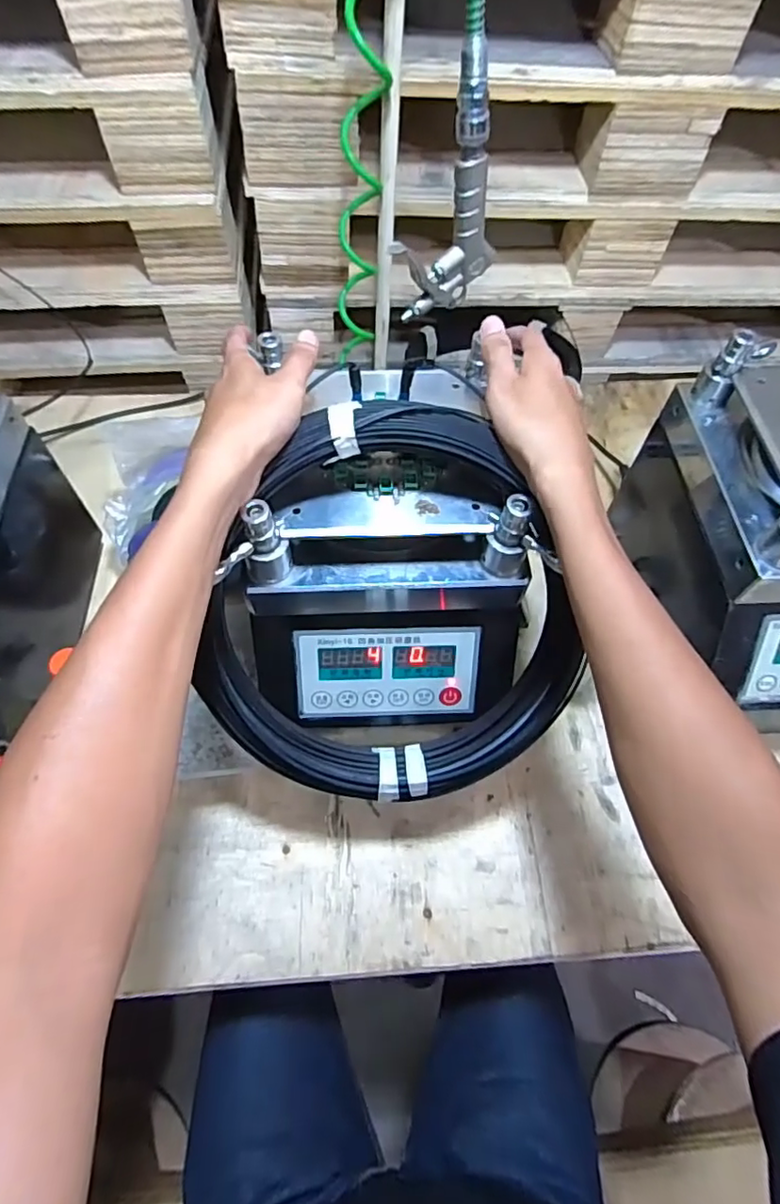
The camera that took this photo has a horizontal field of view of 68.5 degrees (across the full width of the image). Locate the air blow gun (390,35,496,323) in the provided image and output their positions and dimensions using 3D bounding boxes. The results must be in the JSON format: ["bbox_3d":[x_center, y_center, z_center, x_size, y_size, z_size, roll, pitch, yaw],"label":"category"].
[{"bbox_3d":[0.048,-0.312,0.441,0.086,0.167,0.028,-32,66,-17],"label":"air blow gun"}]

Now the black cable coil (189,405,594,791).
[{"bbox_3d":[-0.008,0.020,0.436,0.280,0.043,0.298,-1,109,-4],"label":"black cable coil"}]

